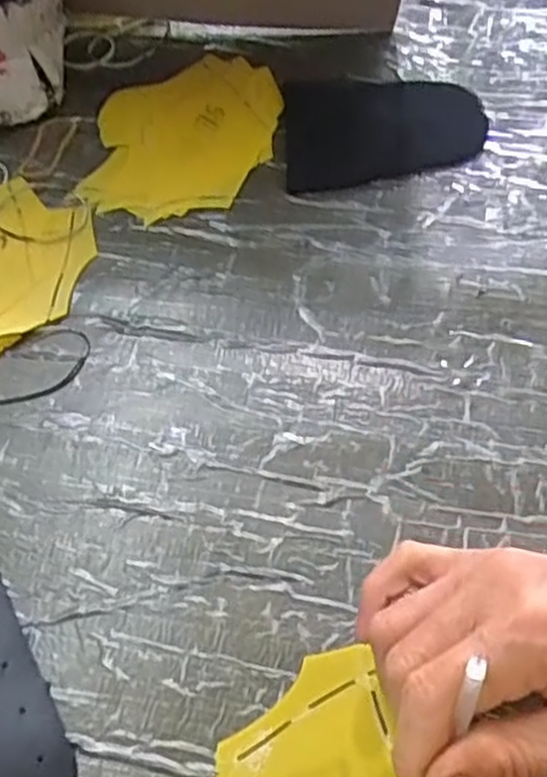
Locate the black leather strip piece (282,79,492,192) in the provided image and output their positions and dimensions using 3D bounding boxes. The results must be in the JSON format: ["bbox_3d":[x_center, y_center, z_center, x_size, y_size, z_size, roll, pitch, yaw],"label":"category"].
[{"bbox_3d":[0.071,-0.167,0.497,0.126,0.009,0.091,-4,57,0],"label":"black leather strip piece"}]

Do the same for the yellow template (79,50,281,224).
[{"bbox_3d":[-0.056,-0.166,0.503,0.111,0.008,0.144,8,57,7],"label":"yellow template"}]

